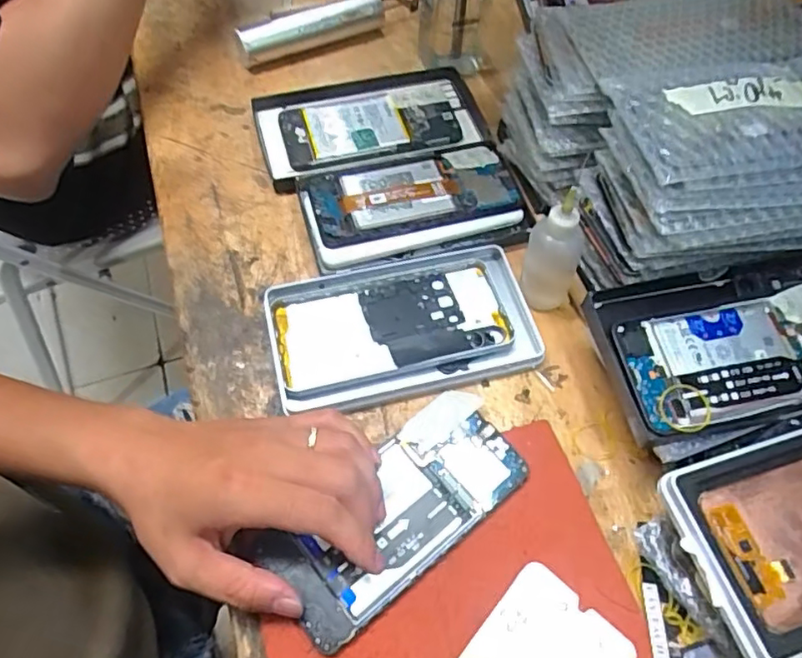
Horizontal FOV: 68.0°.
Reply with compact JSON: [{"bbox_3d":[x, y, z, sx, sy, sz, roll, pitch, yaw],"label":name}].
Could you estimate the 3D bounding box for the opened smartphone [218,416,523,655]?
[{"bbox_3d":[-0.002,0.111,0.353,0.163,0.009,0.074,-32,67,-18],"label":"opened smartphone"}]

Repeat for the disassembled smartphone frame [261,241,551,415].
[{"bbox_3d":[0.000,-0.002,0.424,0.182,0.011,0.103,-13,61,-9],"label":"disassembled smartphone frame"}]

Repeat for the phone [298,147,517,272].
[{"bbox_3d":[0.008,-0.101,0.478,0.166,0.020,0.091,-15,63,-9],"label":"phone"}]

